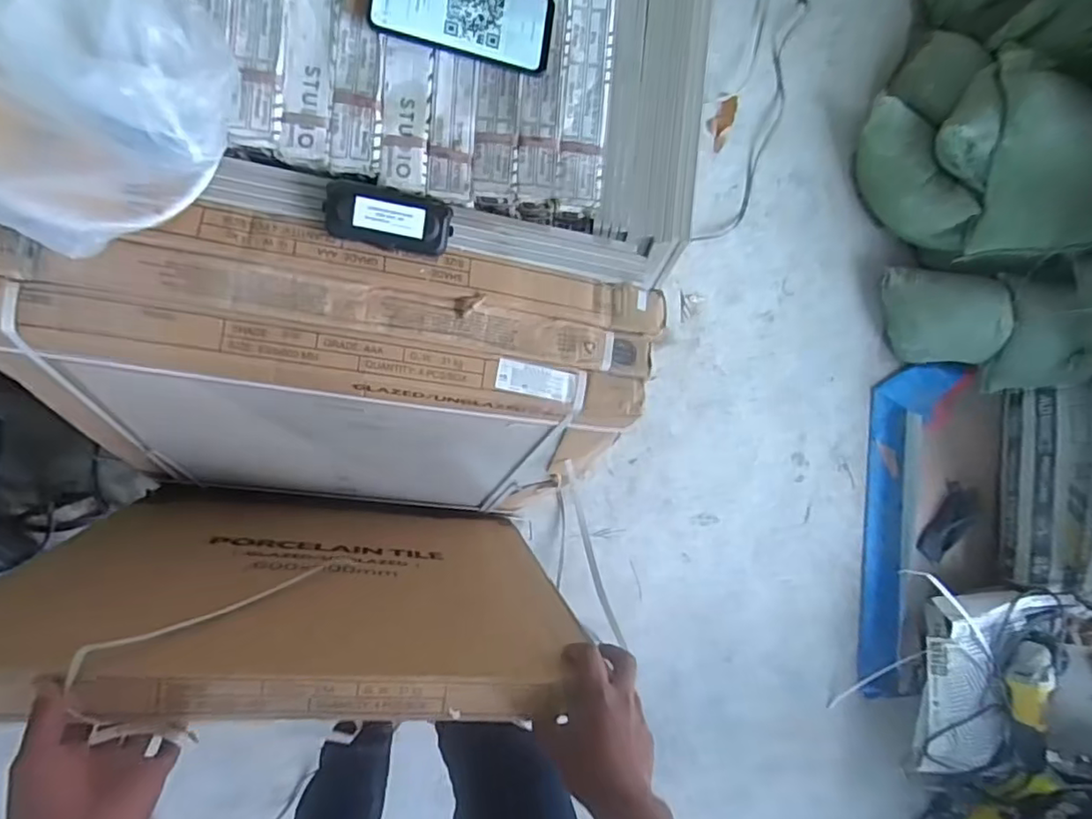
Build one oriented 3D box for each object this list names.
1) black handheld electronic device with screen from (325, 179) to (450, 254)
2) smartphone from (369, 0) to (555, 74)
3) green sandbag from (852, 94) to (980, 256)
[{"bbox_3d":[-0.137,-0.167,0.519,0.105,0.029,0.048,5,90,-15],"label":"black handheld electronic device with screen"},{"bbox_3d":[-0.072,-0.354,0.527,0.156,0.012,0.070,6,95,-15],"label":"smartphone"},{"bbox_3d":[0.751,-0.479,1.228,0.105,0.144,0.338,-24,98,-13],"label":"green sandbag"}]

